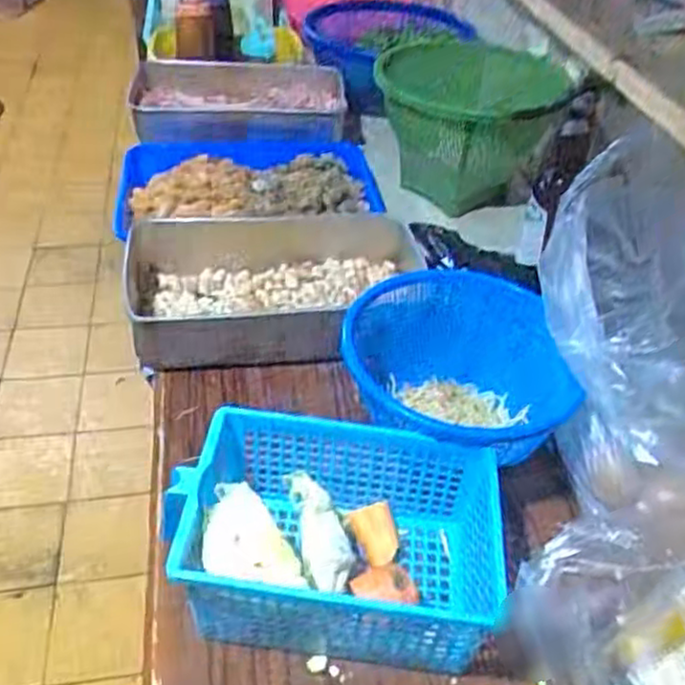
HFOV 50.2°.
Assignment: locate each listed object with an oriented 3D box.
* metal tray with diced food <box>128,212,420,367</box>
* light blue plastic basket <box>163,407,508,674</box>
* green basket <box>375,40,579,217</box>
[{"bbox_3d":[-0.081,-0.061,0.863,0.342,0.091,0.219,0,41,-5],"label":"metal tray with diced food"},{"bbox_3d":[-0.003,0.161,0.603,0.251,0.106,0.165,6,41,1],"label":"light blue plastic basket"},{"bbox_3d":[0.194,-0.373,1.168,0.265,0.179,0.344,8,41,4],"label":"green basket"}]

